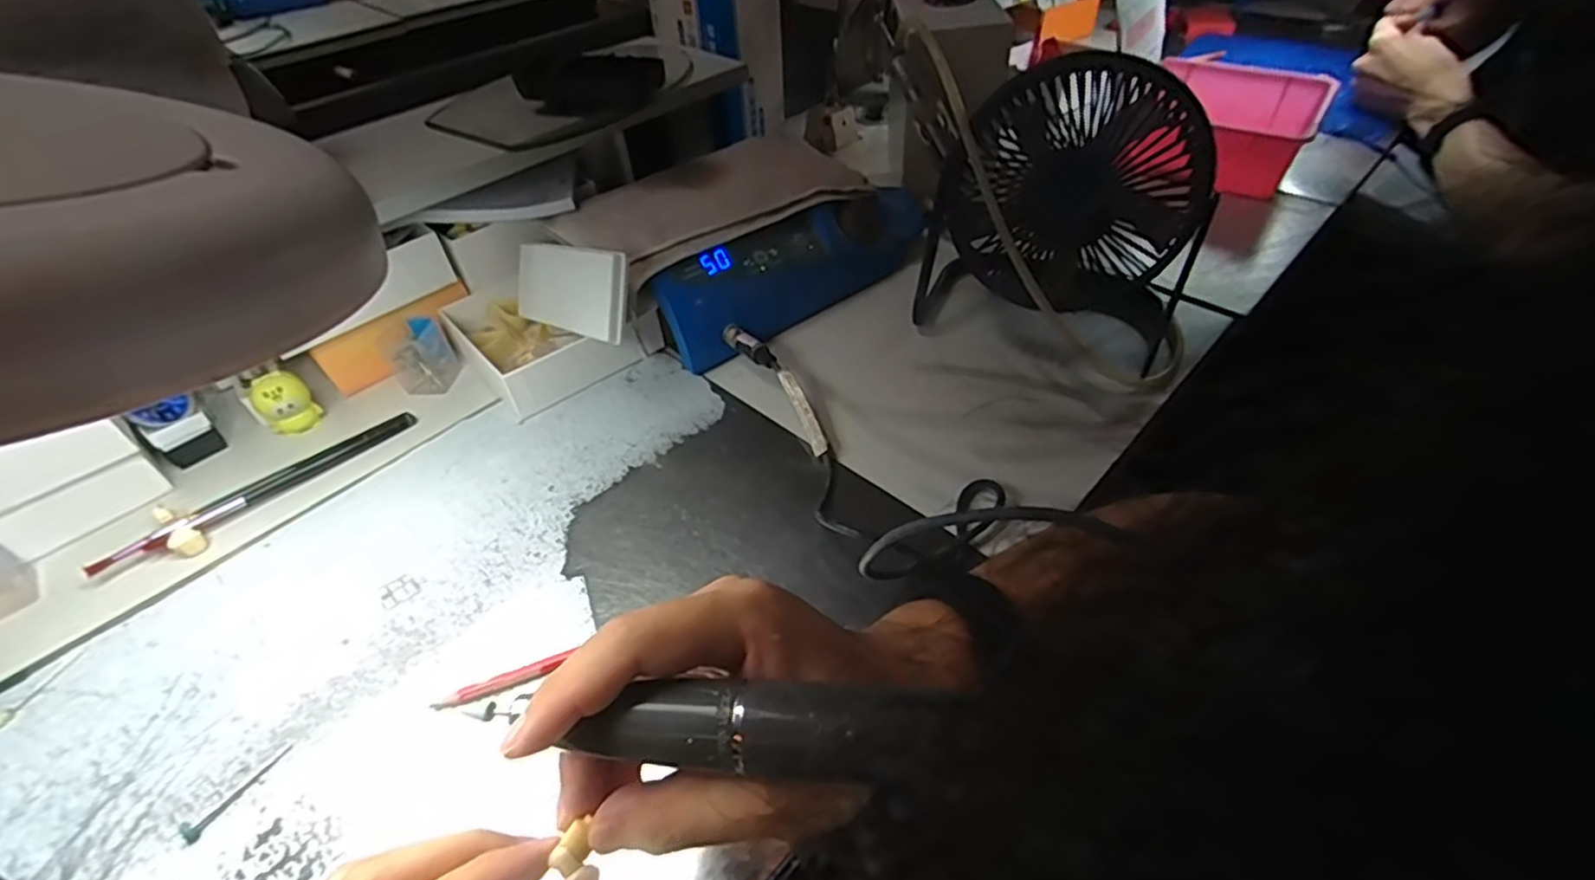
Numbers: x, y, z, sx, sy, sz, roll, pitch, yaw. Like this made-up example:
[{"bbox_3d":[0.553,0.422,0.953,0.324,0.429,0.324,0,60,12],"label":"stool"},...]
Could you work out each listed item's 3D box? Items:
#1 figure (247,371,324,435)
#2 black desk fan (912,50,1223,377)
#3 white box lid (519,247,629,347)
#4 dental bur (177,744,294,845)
[{"bbox_3d":[-0.365,-0.027,0.484,0.034,0.045,0.024,-35,53,-27],"label":"figure"},{"bbox_3d":[0.196,-0.163,0.492,0.187,0.181,0.152,22,51,24],"label":"black desk fan"},{"bbox_3d":[-0.170,-0.110,0.494,0.140,0.059,0.013,19,21,42],"label":"white box lid"},{"bbox_3d":[-0.262,0.164,0.318,0.011,0.004,0.048,28,52,25],"label":"dental bur"}]

